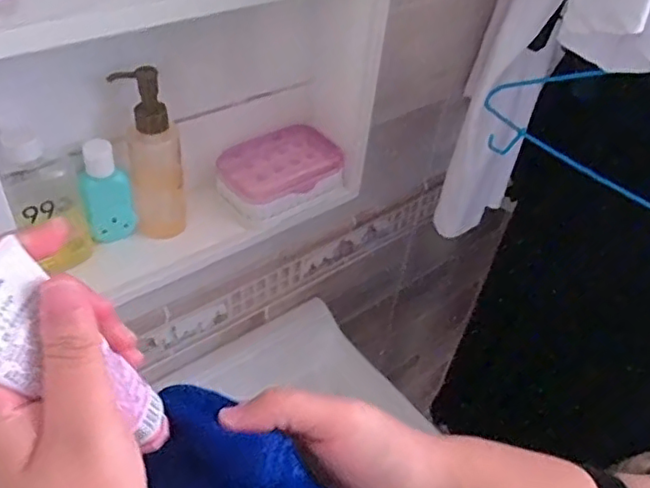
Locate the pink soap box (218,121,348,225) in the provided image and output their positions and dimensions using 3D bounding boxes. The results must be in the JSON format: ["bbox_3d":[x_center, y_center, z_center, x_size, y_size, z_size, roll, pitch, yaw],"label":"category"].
[{"bbox_3d":[-0.043,-0.075,0.607,0.124,0.046,0.072,-26,52,-31],"label":"pink soap box"}]

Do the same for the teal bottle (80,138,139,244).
[{"bbox_3d":[-0.188,-0.046,0.515,0.041,0.095,0.025,-26,43,-31],"label":"teal bottle"}]

